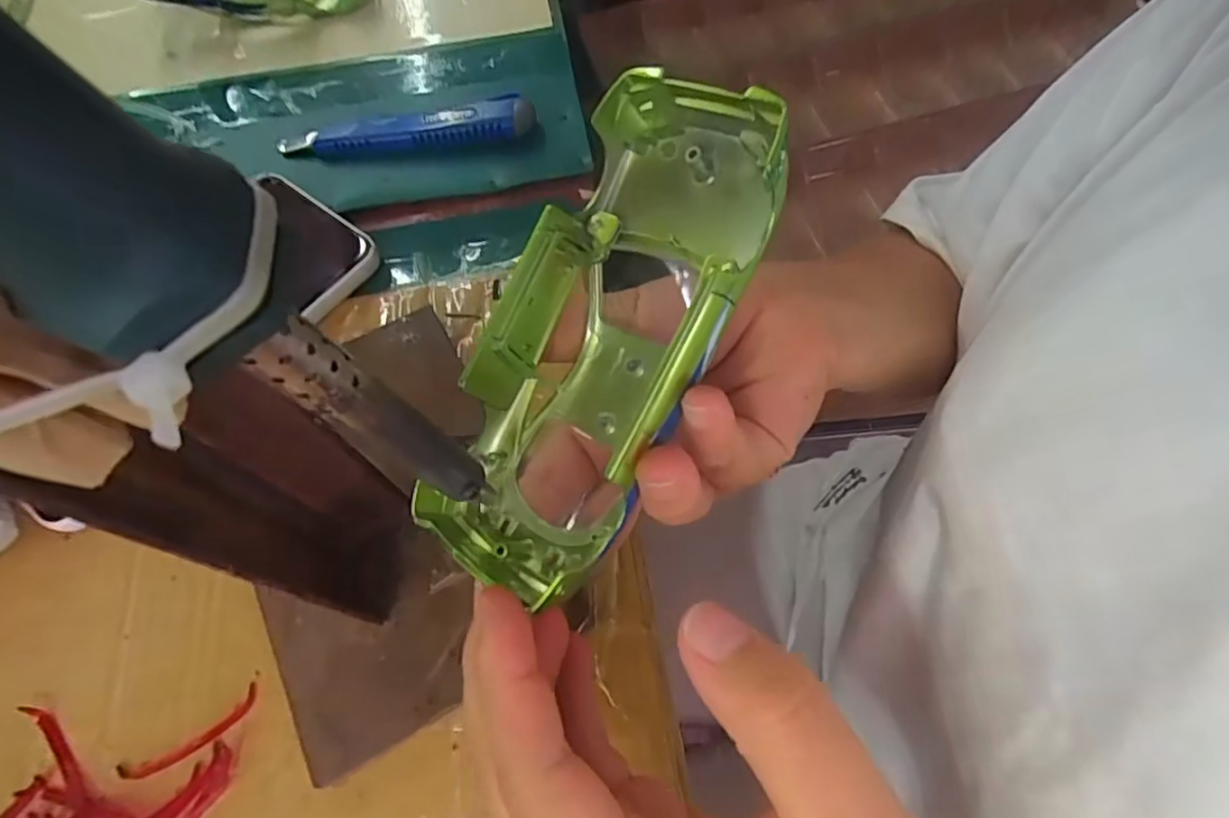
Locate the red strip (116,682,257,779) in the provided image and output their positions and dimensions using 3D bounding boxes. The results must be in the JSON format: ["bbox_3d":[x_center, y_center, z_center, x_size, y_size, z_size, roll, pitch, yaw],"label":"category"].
[{"bbox_3d":[-0.140,0.108,0.208,0.045,0.004,0.009,-31,67,-14],"label":"red strip"}]

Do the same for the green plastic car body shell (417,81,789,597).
[{"bbox_3d":[-0.007,-0.017,0.168,0.059,0.041,0.135,30,100,15],"label":"green plastic car body shell"}]

